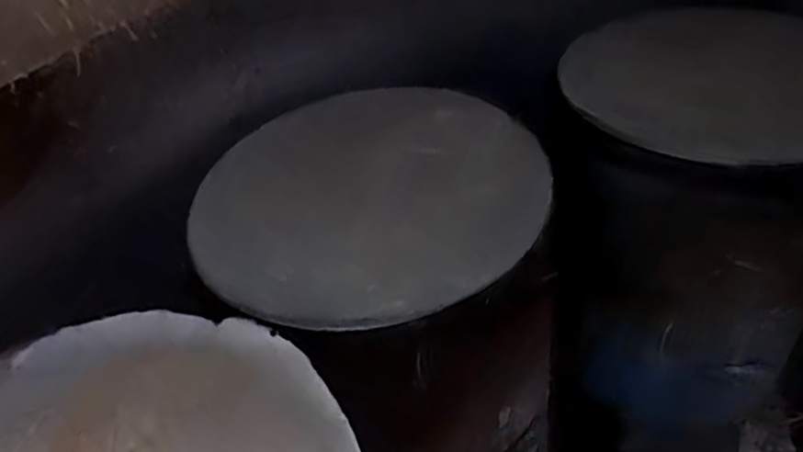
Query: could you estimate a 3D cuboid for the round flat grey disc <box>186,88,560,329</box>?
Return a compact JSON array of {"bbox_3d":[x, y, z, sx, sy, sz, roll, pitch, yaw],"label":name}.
[{"bbox_3d":[-0.022,-0.037,0.698,0.387,0.036,0.343,-23,44,-20],"label":"round flat grey disc"}]

